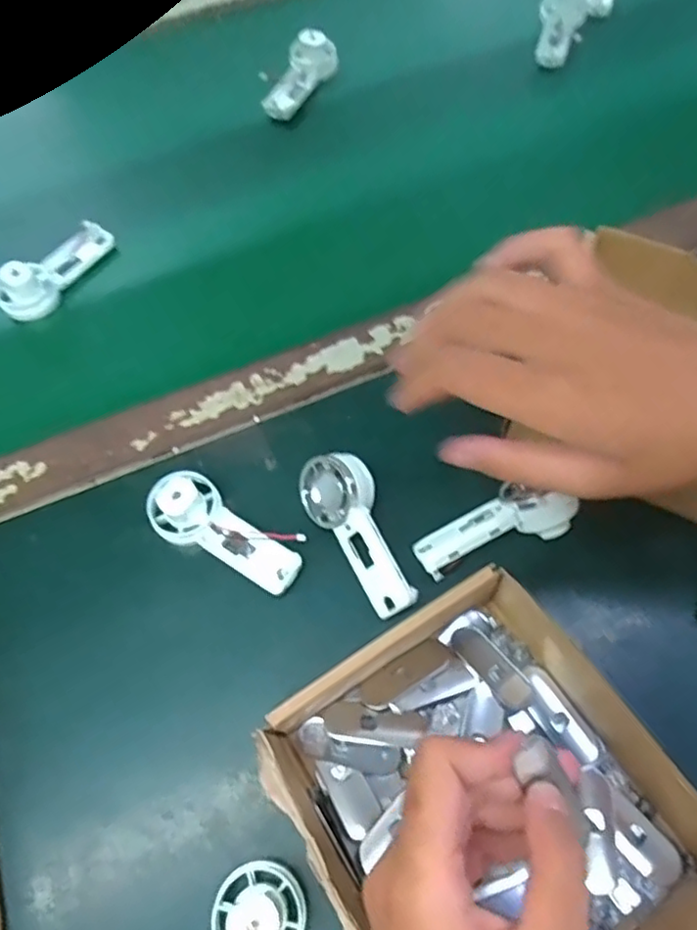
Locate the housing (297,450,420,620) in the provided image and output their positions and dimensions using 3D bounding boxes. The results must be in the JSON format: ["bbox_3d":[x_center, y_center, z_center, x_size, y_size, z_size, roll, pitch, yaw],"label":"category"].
[{"bbox_3d":[0.004,0.037,0.342,0.037,0.033,0.091,-22,65,-7],"label":"housing"}]

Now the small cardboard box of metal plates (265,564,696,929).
[{"bbox_3d":[0.066,0.152,0.279,0.146,0.057,0.176,-32,67,-12],"label":"small cardboard box of metal plates"}]

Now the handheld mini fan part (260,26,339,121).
[{"bbox_3d":[-0.040,-0.328,0.530,0.039,0.030,0.085,18,67,12],"label":"handheld mini fan part"}]

